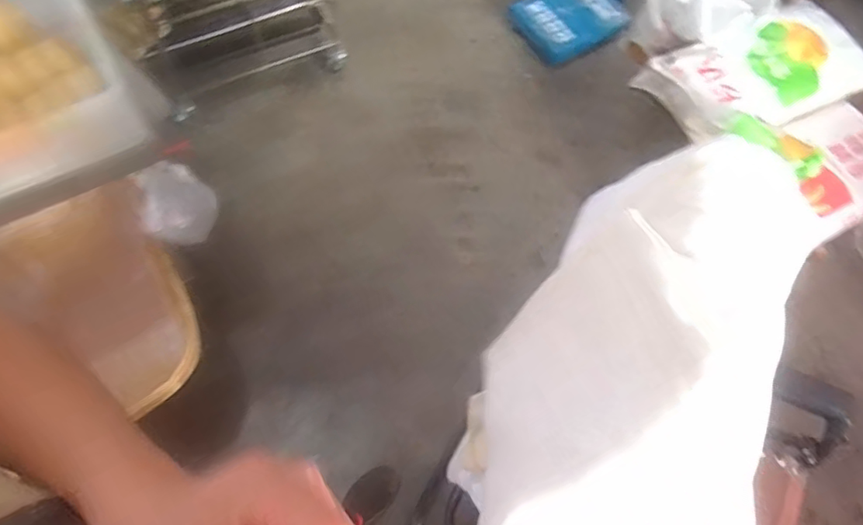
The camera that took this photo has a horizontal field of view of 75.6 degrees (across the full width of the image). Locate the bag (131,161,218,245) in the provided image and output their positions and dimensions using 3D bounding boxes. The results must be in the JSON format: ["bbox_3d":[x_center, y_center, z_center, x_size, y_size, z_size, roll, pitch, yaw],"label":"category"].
[{"bbox_3d":[-0.577,-0.128,1.276,0.092,0.229,0.199,8,65,-2],"label":"bag"}]

